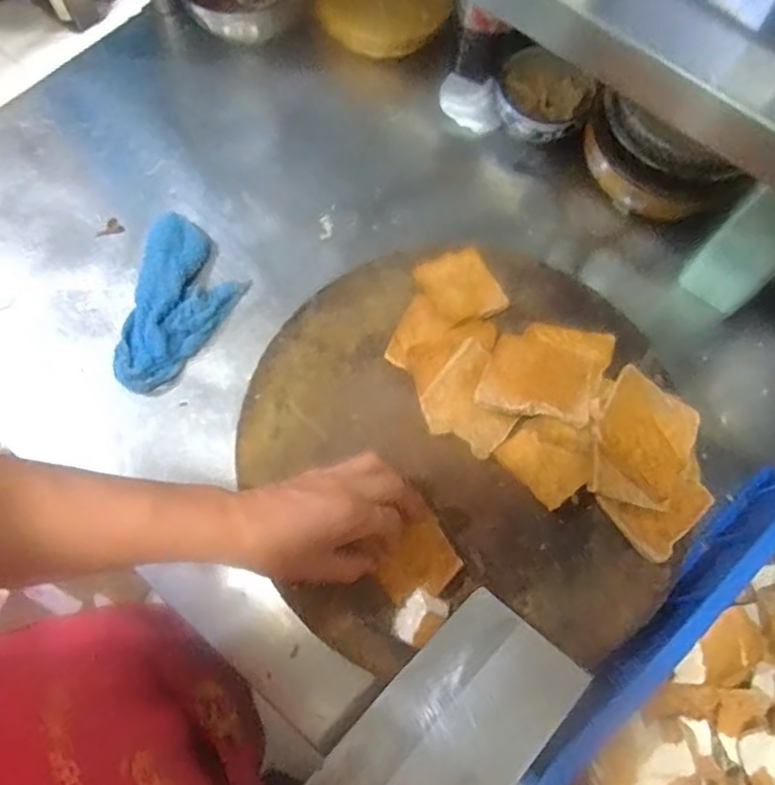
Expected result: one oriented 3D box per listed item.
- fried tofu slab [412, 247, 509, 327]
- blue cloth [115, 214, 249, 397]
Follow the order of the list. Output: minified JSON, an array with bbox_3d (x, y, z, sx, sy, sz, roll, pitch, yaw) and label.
[{"bbox_3d":[0.074,-0.105,0.618,0.074,0.004,0.076,-23,73,-10],"label":"fried tofu slab"},{"bbox_3d":[-0.225,-0.100,0.682,0.112,0.022,0.207,7,70,0],"label":"blue cloth"}]

